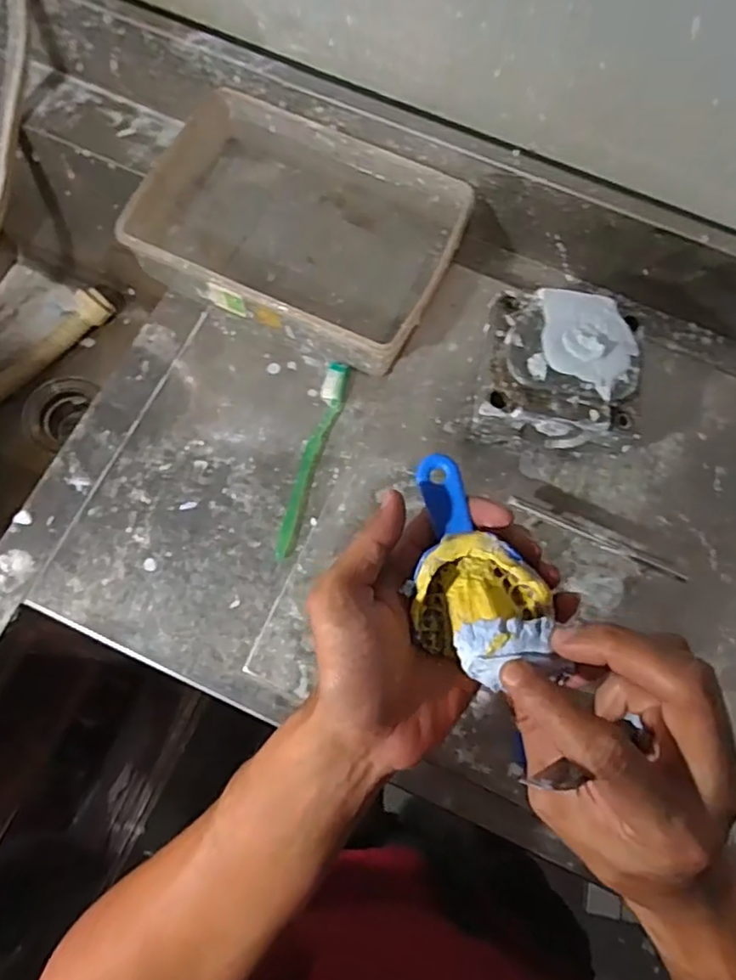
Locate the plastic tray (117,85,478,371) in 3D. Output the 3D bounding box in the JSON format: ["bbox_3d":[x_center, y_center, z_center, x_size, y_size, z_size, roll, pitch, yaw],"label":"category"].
[{"bbox_3d":[-0.063,-0.240,0.597,0.270,0.068,0.194,27,73,6],"label":"plastic tray"}]

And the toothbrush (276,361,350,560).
[{"bbox_3d":[-0.048,-0.030,0.564,0.020,0.012,0.185,14,72,2],"label":"toothbrush"}]

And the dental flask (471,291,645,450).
[{"bbox_3d":[0.155,-0.097,0.532,0.125,0.086,0.114,10,72,1],"label":"dental flask"}]

